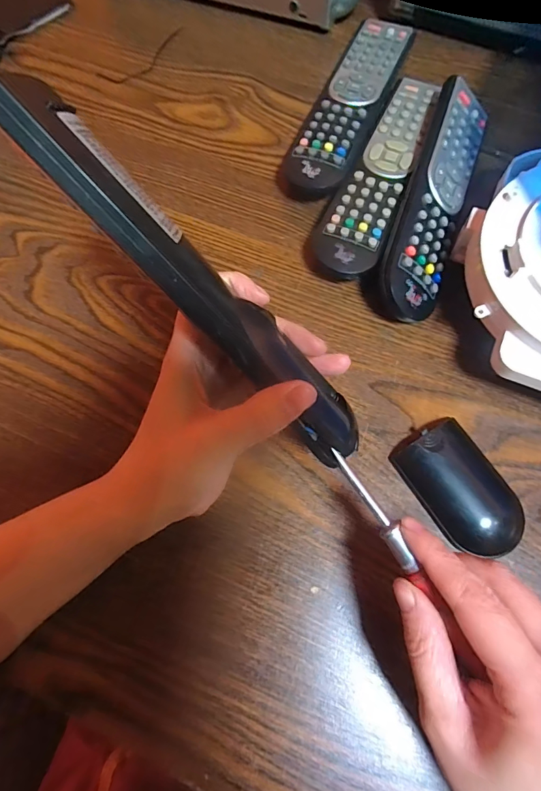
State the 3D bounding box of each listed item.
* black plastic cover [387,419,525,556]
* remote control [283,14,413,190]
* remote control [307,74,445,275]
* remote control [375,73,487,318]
[{"bbox_3d":[0.116,0.056,0.248,0.047,0.014,0.082,-31,75,-8],"label":"black plastic cover"},{"bbox_3d":[0.066,-0.235,0.337,0.051,0.028,0.188,22,75,8],"label":"remote control"},{"bbox_3d":[0.085,-0.164,0.313,0.048,0.026,0.190,25,75,9],"label":"remote control"},{"bbox_3d":[0.115,-0.140,0.295,0.050,0.023,0.193,28,74,-22],"label":"remote control"}]

